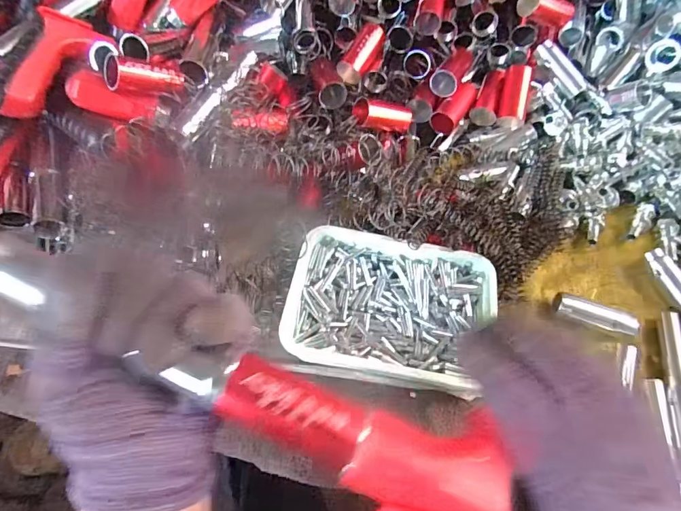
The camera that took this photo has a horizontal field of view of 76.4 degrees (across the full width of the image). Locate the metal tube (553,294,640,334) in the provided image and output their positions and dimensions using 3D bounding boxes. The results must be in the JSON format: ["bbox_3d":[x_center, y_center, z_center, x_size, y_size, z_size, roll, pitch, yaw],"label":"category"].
[{"bbox_3d":[0.238,0.057,0.407,0.070,0.021,0.020,20,61,8],"label":"metal tube"}]

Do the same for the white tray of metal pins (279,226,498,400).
[{"bbox_3d":[0.044,0.045,0.379,0.170,0.031,0.129,11,60,3],"label":"white tray of metal pins"}]

